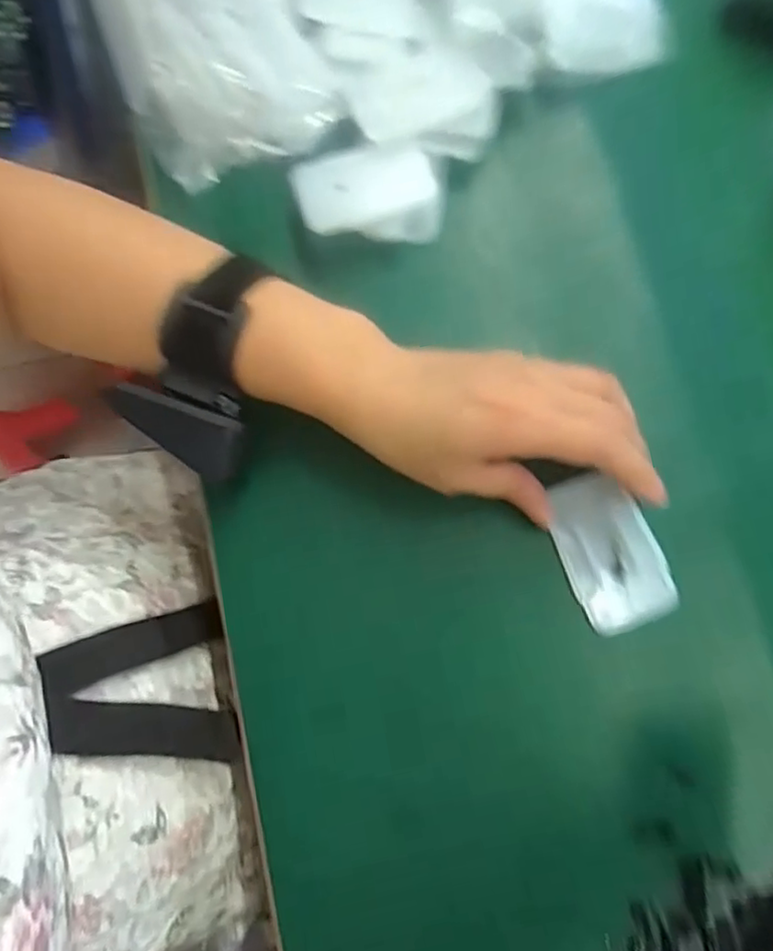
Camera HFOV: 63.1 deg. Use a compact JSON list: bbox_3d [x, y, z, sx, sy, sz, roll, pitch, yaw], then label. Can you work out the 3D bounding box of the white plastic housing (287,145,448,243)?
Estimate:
[{"bbox_3d":[-0.008,-0.146,0.328,0.077,0.015,0.046,0,79,0],"label":"white plastic housing"}]

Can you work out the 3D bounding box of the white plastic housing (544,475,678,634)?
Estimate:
[{"bbox_3d":[0.106,0.036,0.300,0.045,0.013,0.074,-22,80,-4],"label":"white plastic housing"}]

